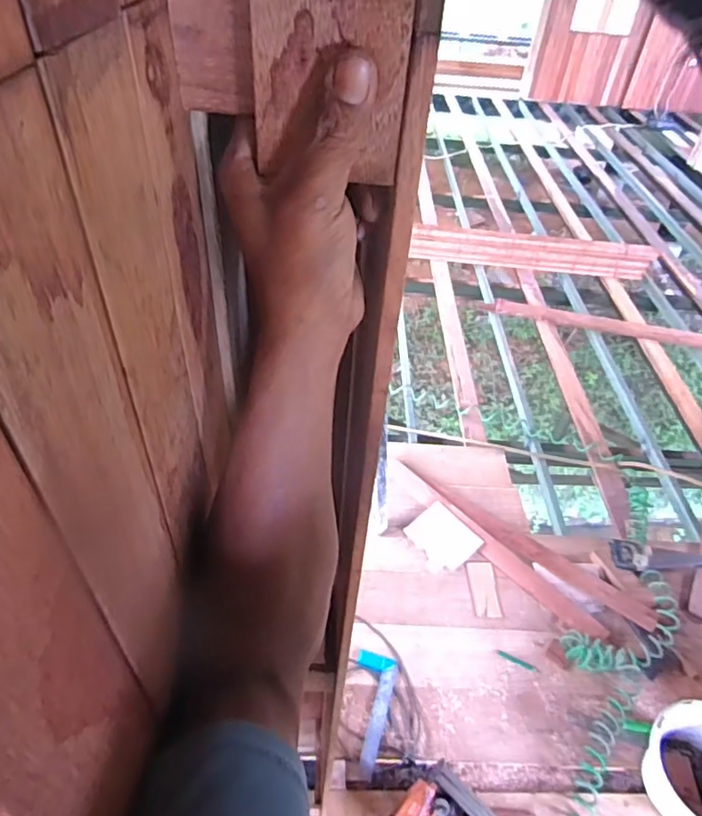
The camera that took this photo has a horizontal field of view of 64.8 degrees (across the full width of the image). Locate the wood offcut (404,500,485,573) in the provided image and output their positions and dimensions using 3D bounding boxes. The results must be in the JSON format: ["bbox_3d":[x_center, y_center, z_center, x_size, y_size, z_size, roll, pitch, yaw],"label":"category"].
[{"bbox_3d":[0.305,0.437,1.870,0.200,0.013,0.220,-28,53,-30],"label":"wood offcut"}]

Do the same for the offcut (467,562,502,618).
[{"bbox_3d":[0.421,0.572,1.748,0.082,0.016,0.192,4,44,-2],"label":"offcut"}]

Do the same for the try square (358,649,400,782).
[{"bbox_3d":[0.077,0.780,1.440,0.106,0.019,0.320,-8,34,5],"label":"try square"}]

